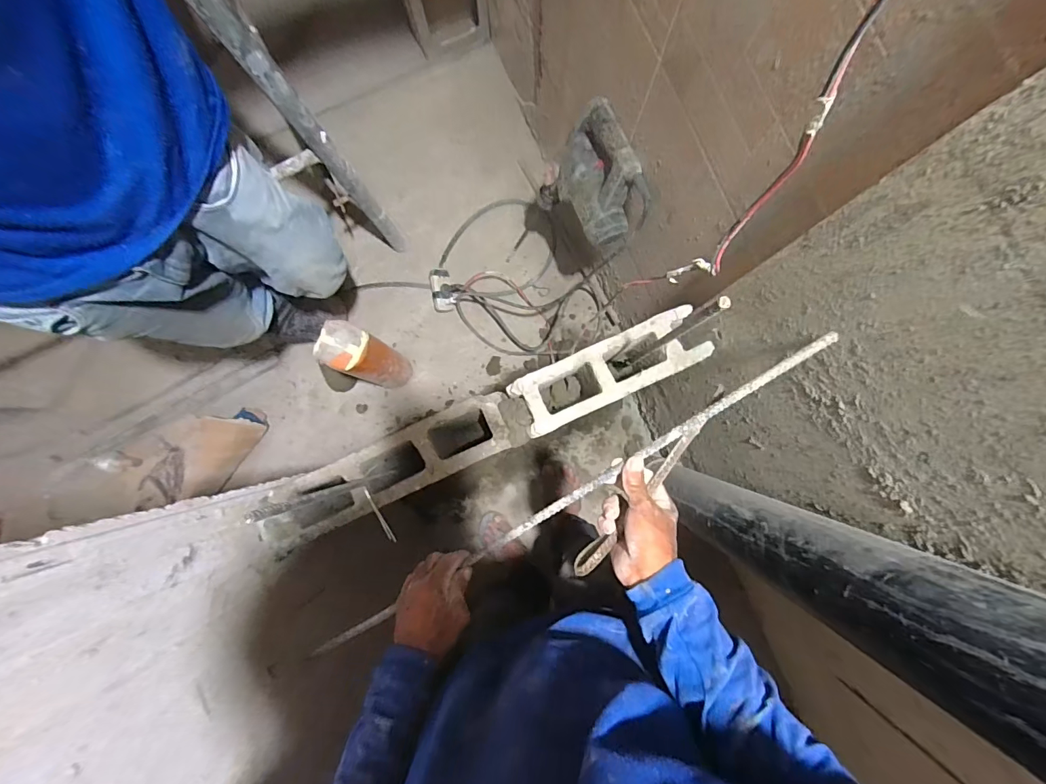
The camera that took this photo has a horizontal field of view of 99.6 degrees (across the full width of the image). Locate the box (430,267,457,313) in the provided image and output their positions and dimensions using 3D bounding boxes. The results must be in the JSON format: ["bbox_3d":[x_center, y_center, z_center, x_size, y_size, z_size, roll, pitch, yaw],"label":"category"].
[{"bbox_3d":[-0.236,-0.298,1.287,0.072,0.056,0.126,-11,86,0],"label":"box"}]

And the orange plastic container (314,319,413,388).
[{"bbox_3d":[-0.379,-0.081,1.121,0.104,0.399,0.108,28,87,3],"label":"orange plastic container"}]

